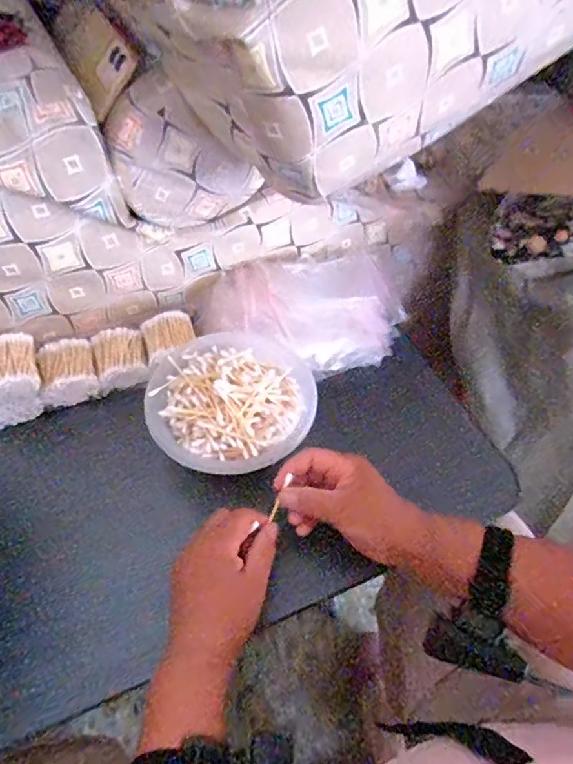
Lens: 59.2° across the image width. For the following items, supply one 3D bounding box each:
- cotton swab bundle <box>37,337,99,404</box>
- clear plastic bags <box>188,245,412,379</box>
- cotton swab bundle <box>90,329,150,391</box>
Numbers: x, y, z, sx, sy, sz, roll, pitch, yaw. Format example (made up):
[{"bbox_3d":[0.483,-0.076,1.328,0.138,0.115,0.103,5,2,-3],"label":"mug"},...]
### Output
[{"bbox_3d":[-0.246,-0.016,0.568,0.058,0.029,0.077,-16,53,-13],"label":"cotton swab bundle"},{"bbox_3d":[0.022,-0.088,0.620,0.232,0.057,0.171,-21,55,-17],"label":"clear plastic bags"},{"bbox_3d":[-0.192,-0.027,0.589,0.055,0.035,0.064,-13,53,-11],"label":"cotton swab bundle"}]

